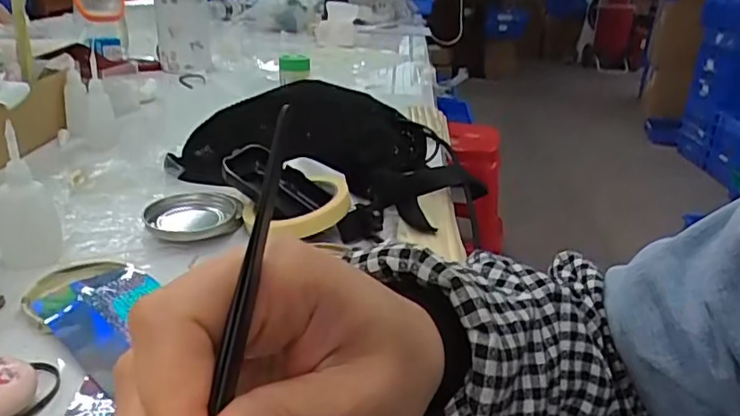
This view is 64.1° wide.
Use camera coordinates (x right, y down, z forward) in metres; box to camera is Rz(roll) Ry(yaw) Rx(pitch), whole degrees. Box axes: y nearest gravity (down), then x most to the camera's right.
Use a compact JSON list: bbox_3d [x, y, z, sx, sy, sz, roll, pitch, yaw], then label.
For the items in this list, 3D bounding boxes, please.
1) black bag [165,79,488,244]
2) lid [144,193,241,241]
[{"bbox_3d":[-0.058,-0.068,0.622,0.226,0.094,0.290,-18,32,-40],"label":"black bag"},{"bbox_3d":[-0.159,0.010,0.534,0.084,0.018,0.084,4,24,-2],"label":"lid"}]

